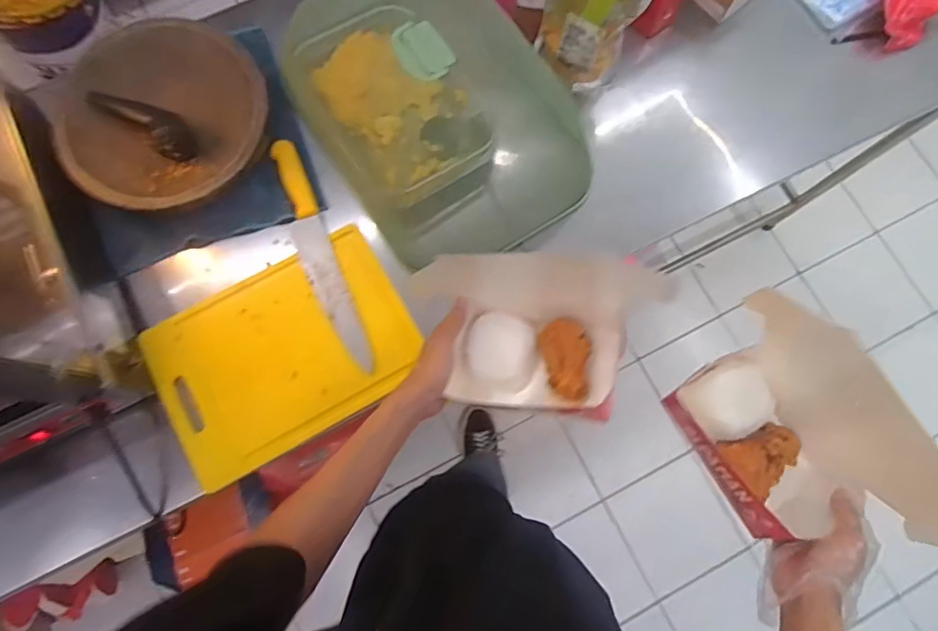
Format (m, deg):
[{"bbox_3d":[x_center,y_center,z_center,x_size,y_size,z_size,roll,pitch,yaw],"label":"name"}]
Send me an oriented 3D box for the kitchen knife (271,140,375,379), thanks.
[{"bbox_3d":[-0.220,-0.091,0.778,0.046,0.025,0.368,-22,79,-6],"label":"kitchen knife"}]

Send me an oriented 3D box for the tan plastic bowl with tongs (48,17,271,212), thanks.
[{"bbox_3d":[-0.438,-0.289,0.767,0.279,0.105,0.250,-31,80,-8],"label":"tan plastic bowl with tongs"}]

